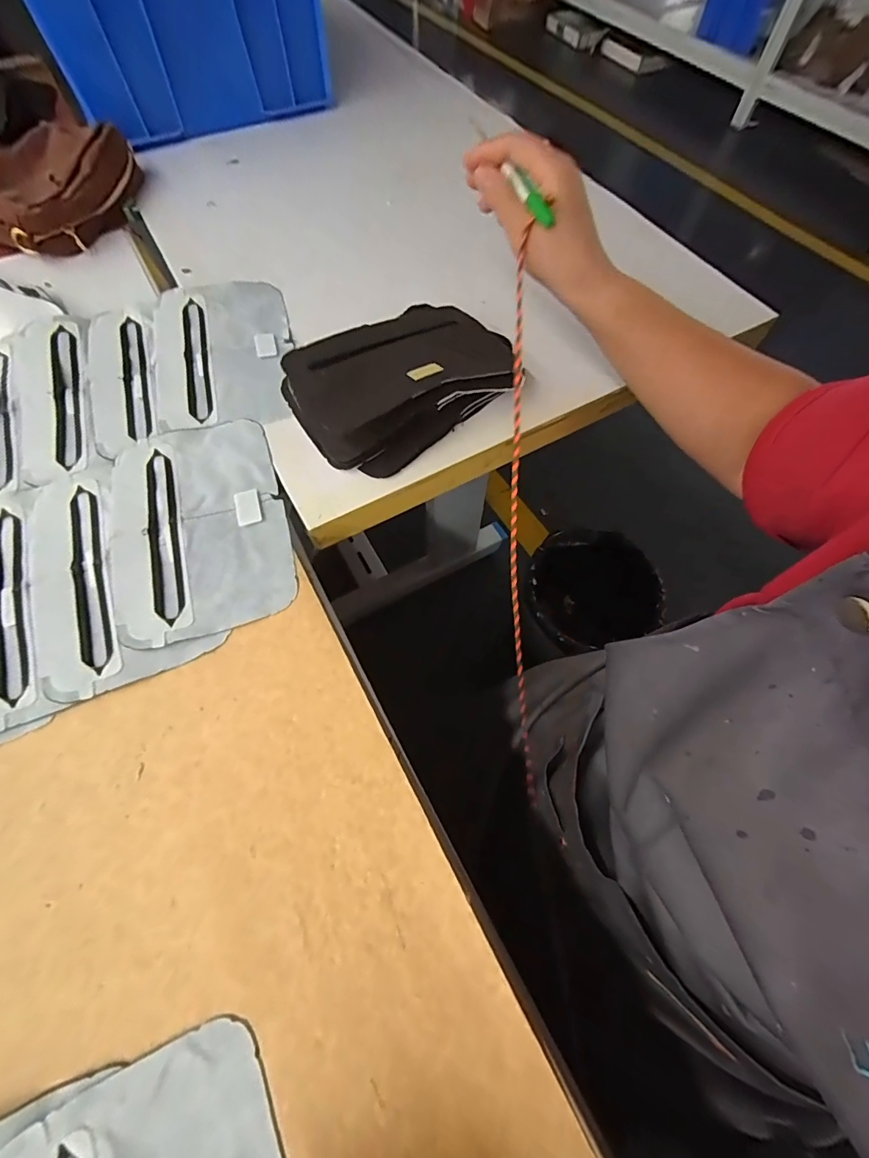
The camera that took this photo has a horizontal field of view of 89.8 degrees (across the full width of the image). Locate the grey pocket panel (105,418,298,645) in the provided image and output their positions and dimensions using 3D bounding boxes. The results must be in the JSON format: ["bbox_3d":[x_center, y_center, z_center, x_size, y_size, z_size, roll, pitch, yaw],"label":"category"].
[{"bbox_3d":[-0.191,-0.050,0.353,0.130,0.005,0.197,-18,67,-10],"label":"grey pocket panel"}]

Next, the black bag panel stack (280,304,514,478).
[{"bbox_3d":[-0.027,-0.192,0.400,0.205,0.047,0.148,-33,71,-16],"label":"black bag panel stack"}]

